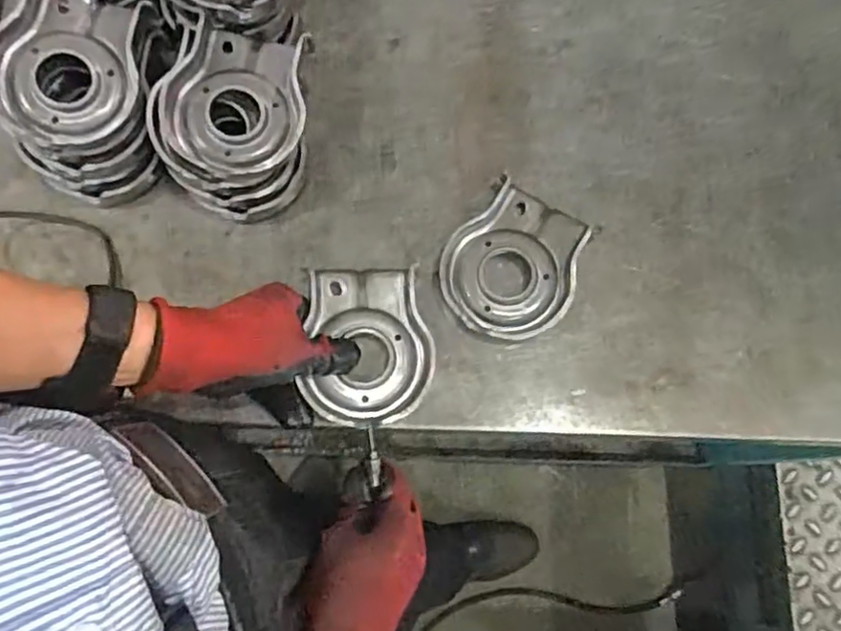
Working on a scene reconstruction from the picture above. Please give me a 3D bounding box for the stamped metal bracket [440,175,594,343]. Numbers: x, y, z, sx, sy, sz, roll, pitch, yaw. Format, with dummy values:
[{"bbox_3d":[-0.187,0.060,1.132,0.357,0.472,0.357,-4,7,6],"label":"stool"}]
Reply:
[{"bbox_3d":[0.073,-0.042,0.499,0.098,0.026,0.121,29,76,7],"label":"stamped metal bracket"}]

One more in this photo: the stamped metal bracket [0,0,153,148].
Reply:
[{"bbox_3d":[-0.260,-0.187,0.462,0.102,0.040,0.123,8,74,2],"label":"stamped metal bracket"}]

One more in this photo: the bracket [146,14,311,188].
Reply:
[{"bbox_3d":[-0.144,-0.163,0.483,0.111,0.034,0.132,6,74,1],"label":"bracket"}]

